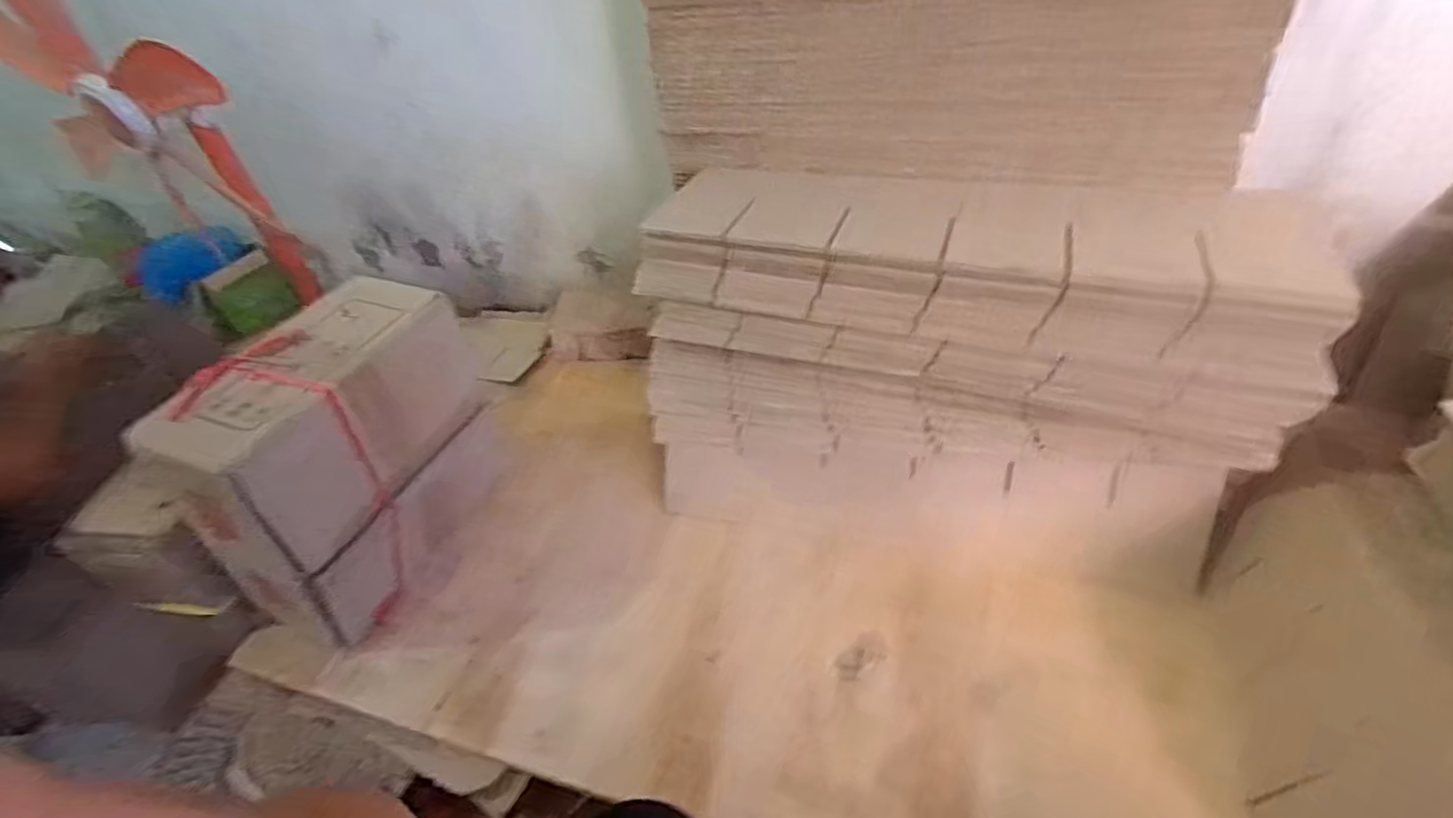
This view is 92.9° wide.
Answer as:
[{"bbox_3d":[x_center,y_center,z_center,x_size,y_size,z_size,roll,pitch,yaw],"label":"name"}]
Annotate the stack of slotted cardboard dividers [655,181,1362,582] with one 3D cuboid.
[{"bbox_3d":[0.200,-0.033,0.699,0.543,0.322,0.208,7,45,15],"label":"stack of slotted cardboard dividers"}]

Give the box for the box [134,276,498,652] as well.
[{"bbox_3d":[-0.369,0.045,0.703,0.120,0.260,0.282,14,47,21],"label":"box"}]

